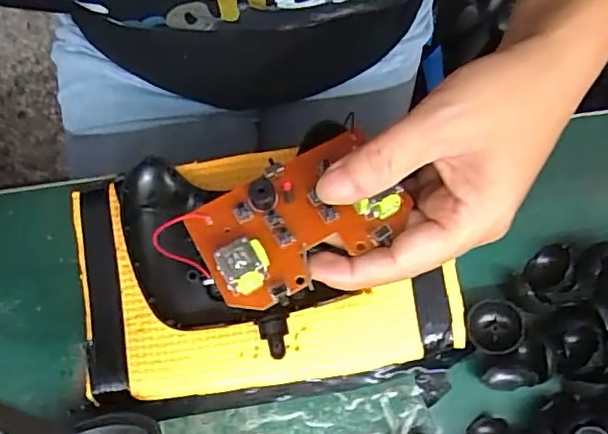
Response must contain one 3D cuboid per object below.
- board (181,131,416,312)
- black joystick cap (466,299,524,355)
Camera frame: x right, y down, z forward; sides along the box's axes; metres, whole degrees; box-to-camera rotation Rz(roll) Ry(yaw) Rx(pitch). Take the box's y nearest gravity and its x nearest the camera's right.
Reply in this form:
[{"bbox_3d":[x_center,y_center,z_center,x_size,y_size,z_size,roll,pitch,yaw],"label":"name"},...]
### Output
[{"bbox_3d":[-0.004,0.001,0.253,0.086,0.024,0.053,-31,79,-6],"label":"board"},{"bbox_3d":[0.096,0.056,0.303,0.024,0.022,0.027,-1,78,0],"label":"black joystick cap"}]

